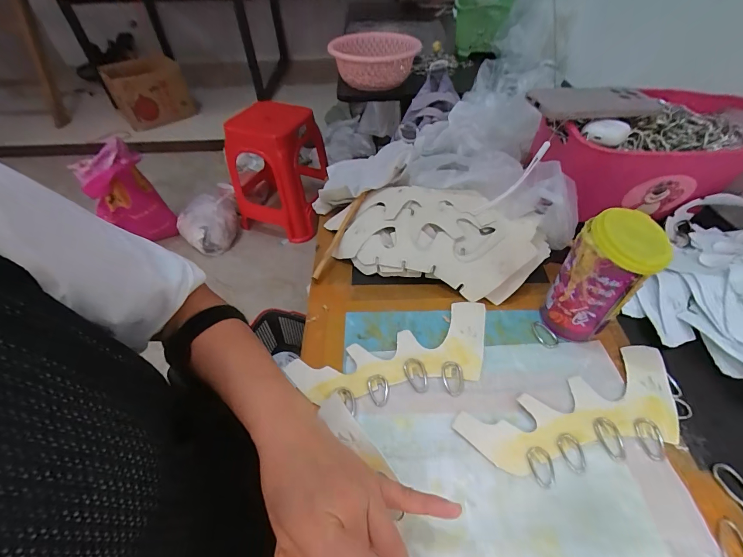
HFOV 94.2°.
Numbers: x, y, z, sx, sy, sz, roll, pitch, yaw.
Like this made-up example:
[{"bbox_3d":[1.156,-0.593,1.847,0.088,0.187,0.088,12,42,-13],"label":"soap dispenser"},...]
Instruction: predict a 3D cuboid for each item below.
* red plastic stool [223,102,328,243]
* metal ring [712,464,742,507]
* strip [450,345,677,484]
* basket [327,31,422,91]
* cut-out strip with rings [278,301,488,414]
[{"bbox_3d":[-0.417,-0.491,1.534,0.393,0.521,0.380,9,48,10],"label":"red plastic stool"},{"bbox_3d":[0.291,0.166,0.276,0.015,0.008,0.033,-4,47,-3],"label":"metal ring"},{"bbox_3d":[0.195,0.128,0.312,0.220,0.006,0.083,-16,49,-13],"label":"strip"},{"bbox_3d":[0.001,-0.518,0.832,0.180,0.102,0.167,-18,50,-15],"label":"basket"},{"bbox_3d":[0.034,0.085,0.353,0.214,0.010,0.085,-17,49,-15],"label":"cut-out strip with rings"}]

